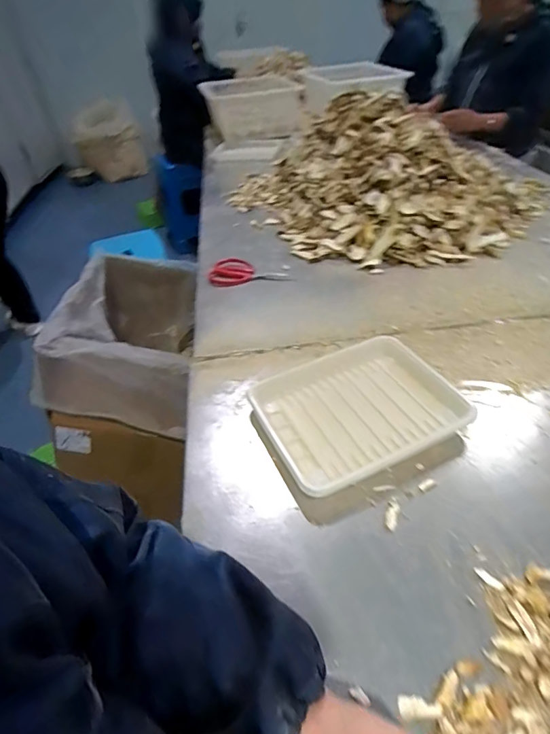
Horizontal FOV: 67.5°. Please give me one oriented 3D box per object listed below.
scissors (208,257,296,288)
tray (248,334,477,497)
[{"bbox_3d":[-0.058,-0.213,0.909,0.179,0.017,0.097,-3,42,2],"label":"scissors"},{"bbox_3d":[0.108,0.054,0.573,0.243,0.052,0.205,-20,44,-16],"label":"tray"}]

